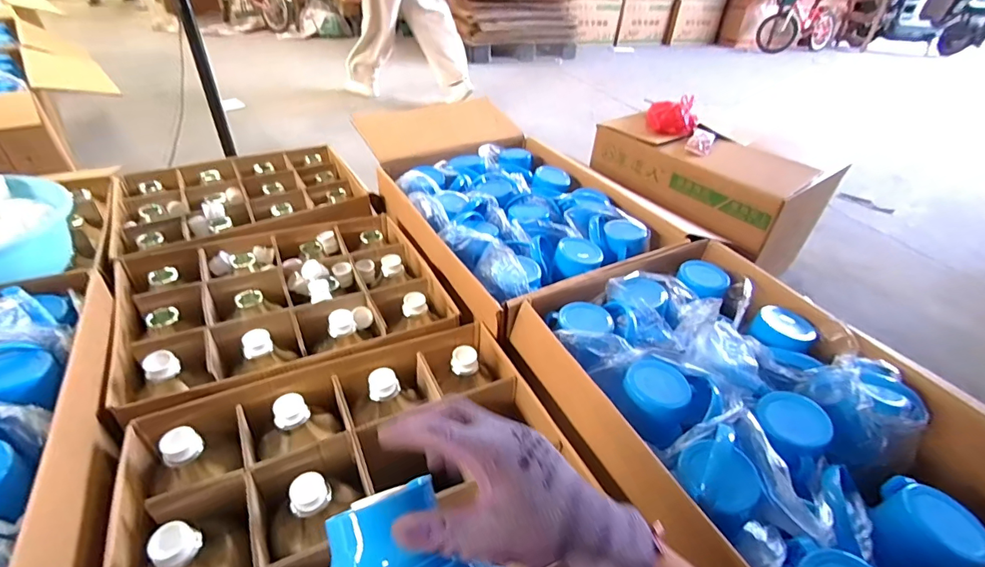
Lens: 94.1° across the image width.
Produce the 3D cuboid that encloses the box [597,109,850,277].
[{"bbox_3d":[0.687,-0.378,1.591,0.268,0.227,0.730,-21,46,-30],"label":"box"}]

